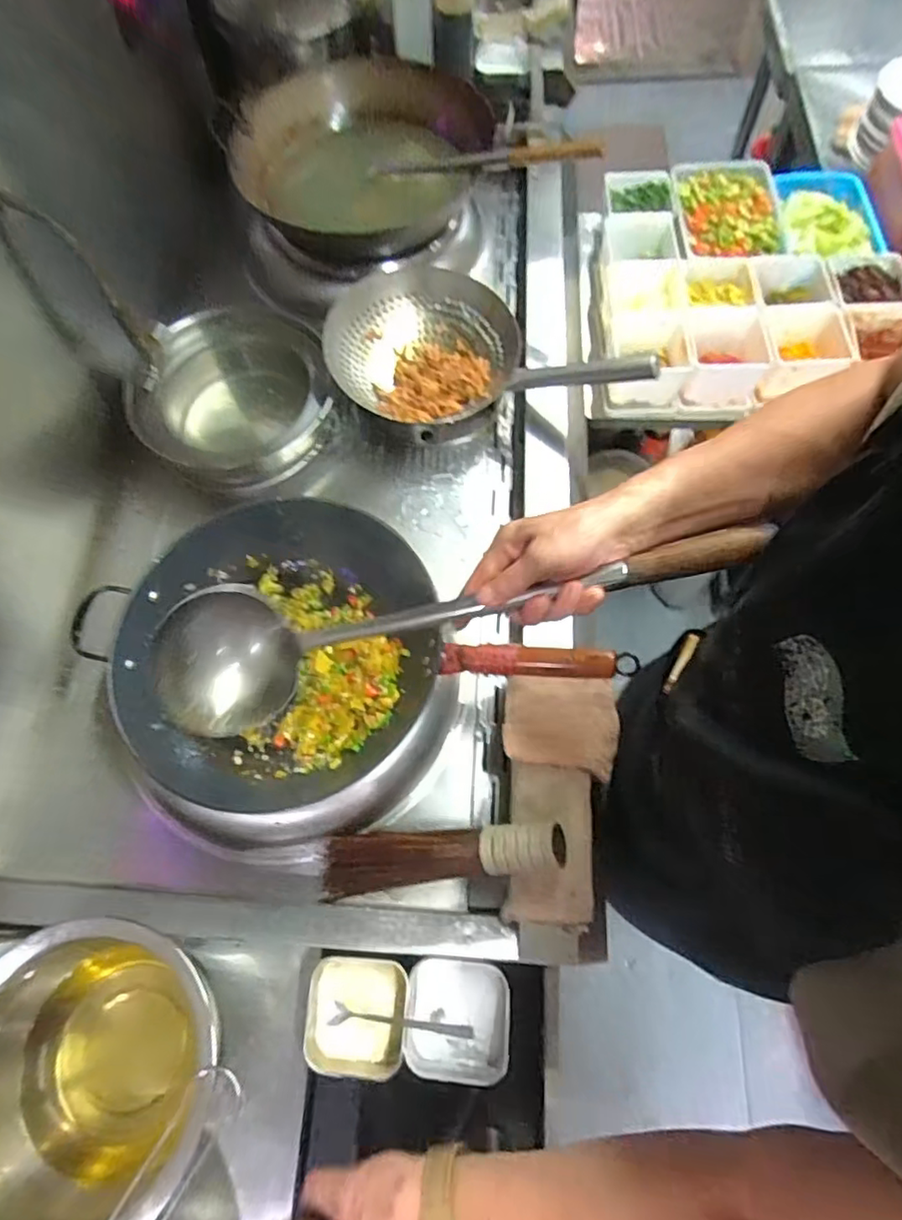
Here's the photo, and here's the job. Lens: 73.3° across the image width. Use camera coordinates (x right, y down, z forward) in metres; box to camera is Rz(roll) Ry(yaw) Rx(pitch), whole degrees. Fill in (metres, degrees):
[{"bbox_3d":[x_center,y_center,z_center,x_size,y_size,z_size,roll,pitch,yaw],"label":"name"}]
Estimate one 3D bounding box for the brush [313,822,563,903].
[{"bbox_3d":[-0.015,0.269,0.667,0.287,0.045,0.069,-14,64,19],"label":"brush"}]

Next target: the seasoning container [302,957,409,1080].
[{"bbox_3d":[-0.102,0.437,0.658,0.109,0.051,0.106,5,66,5],"label":"seasoning container"}]

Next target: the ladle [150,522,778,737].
[{"bbox_3d":[-0.009,0.011,0.513,0.508,0.089,0.102,-10,65,9],"label":"ladle"}]

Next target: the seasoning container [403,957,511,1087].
[{"bbox_3d":[0.008,0.442,0.658,0.109,0.060,0.108,2,66,4],"label":"seasoning container"}]

